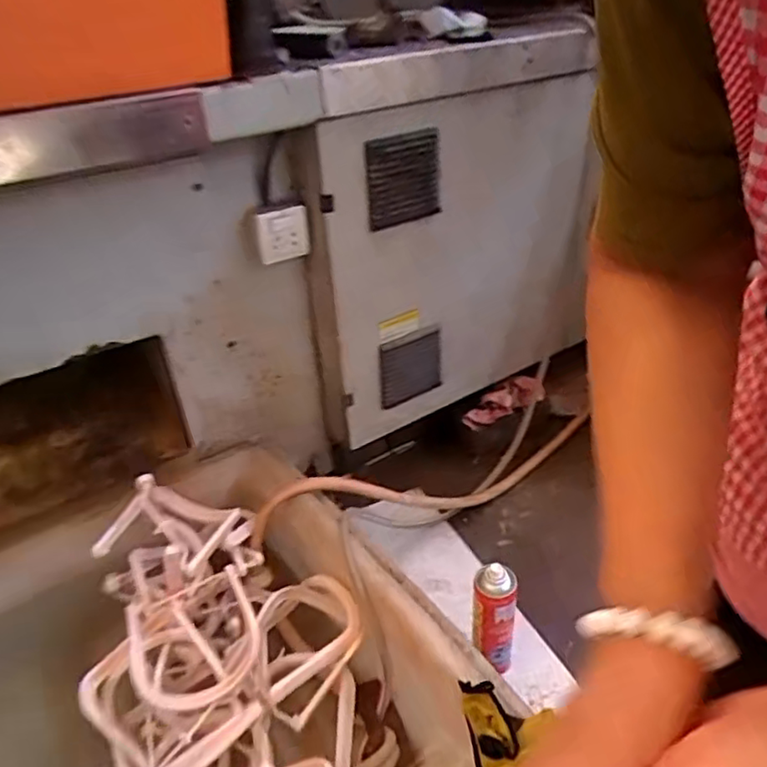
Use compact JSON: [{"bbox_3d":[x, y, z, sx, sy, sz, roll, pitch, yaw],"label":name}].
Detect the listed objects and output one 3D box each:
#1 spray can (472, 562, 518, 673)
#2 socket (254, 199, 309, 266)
[{"bbox_3d":[0.170,0.364,0.968,0.062,0.192,0.056,5,33,13],"label":"spray can"},{"bbox_3d":[-0.179,-0.268,1.113,0.114,0.098,0.035,-25,33,-36],"label":"socket"}]

